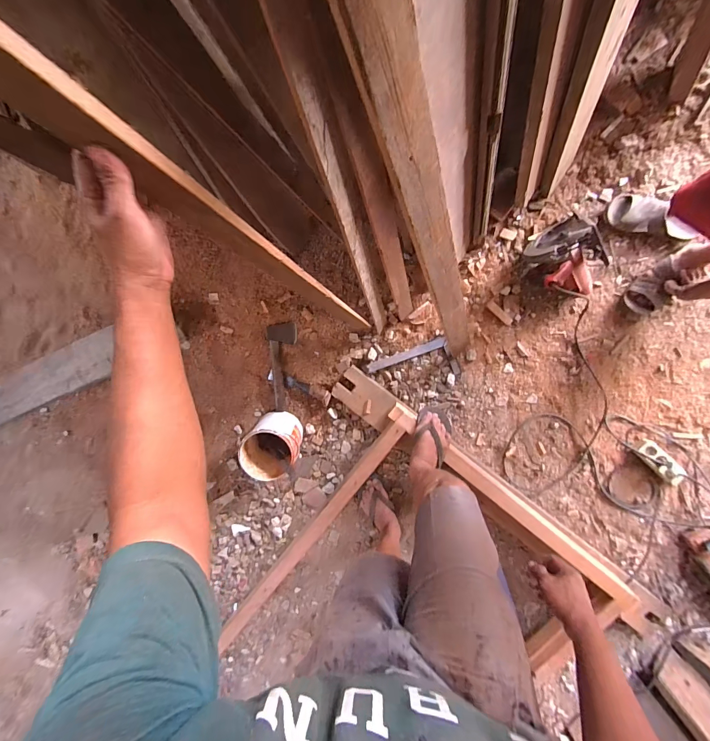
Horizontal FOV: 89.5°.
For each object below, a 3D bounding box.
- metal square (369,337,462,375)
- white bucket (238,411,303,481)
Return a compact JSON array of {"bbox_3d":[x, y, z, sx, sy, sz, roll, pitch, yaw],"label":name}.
[{"bbox_3d":[0.209,-0.009,1.277,0.301,0.021,0.136,-20,94,6],"label":"metal square"},{"bbox_3d":[-0.284,0.257,1.247,0.181,0.183,0.179,1,95,8],"label":"white bucket"}]

